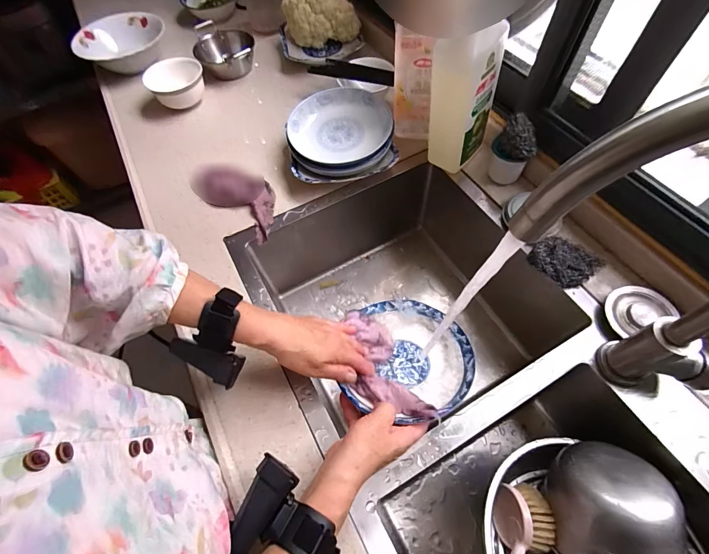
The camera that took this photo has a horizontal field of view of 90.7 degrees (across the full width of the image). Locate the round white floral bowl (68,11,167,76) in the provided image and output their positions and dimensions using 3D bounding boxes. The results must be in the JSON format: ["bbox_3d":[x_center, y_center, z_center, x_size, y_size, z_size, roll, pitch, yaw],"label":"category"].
[{"bbox_3d":[-0.516,-0.518,0.789,0.189,0.062,0.202,-22,61,-9],"label":"round white floral bowl"}]

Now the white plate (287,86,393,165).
[{"bbox_3d":[-0.025,-0.256,0.595,0.168,0.033,0.162,-1,60,2],"label":"white plate"}]

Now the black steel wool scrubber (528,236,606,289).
[{"bbox_3d":[0.291,-0.022,0.485,0.070,0.034,0.078,-40,66,-18],"label":"black steel wool scrubber"}]

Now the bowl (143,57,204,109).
[{"bbox_3d":[-0.354,-0.384,0.713,0.103,0.064,0.127,-35,64,-16],"label":"bowl"}]

